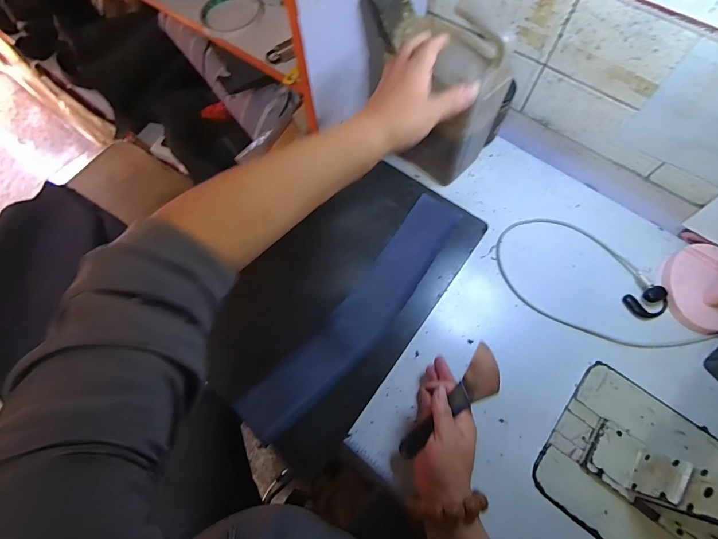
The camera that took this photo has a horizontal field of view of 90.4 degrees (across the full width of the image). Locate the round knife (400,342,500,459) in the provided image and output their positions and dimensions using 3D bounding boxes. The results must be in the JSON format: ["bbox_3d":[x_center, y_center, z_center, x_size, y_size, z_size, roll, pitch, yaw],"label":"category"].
[{"bbox_3d":[0.097,0.150,0.387,0.036,0.025,0.152,42,103,14],"label":"round knife"}]

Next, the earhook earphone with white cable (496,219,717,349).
[{"bbox_3d":[0.326,0.030,0.489,0.282,0.015,0.149,43,73,14],"label":"earhook earphone with white cable"}]

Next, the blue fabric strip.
[{"bbox_3d":[0.009,0.047,0.464,0.075,0.010,0.378,37,72,15],"label":"blue fabric strip"}]

